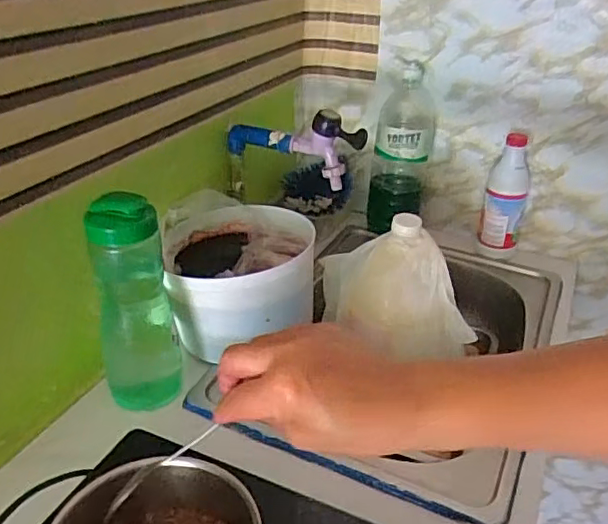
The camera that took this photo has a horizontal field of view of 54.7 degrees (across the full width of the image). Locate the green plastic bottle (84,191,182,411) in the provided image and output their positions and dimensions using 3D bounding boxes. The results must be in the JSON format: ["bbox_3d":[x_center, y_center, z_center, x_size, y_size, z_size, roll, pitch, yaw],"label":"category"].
[{"bbox_3d":[-0.193,0.039,0.666,0.084,0.252,0.095,-9,33,-18],"label":"green plastic bottle"}]

